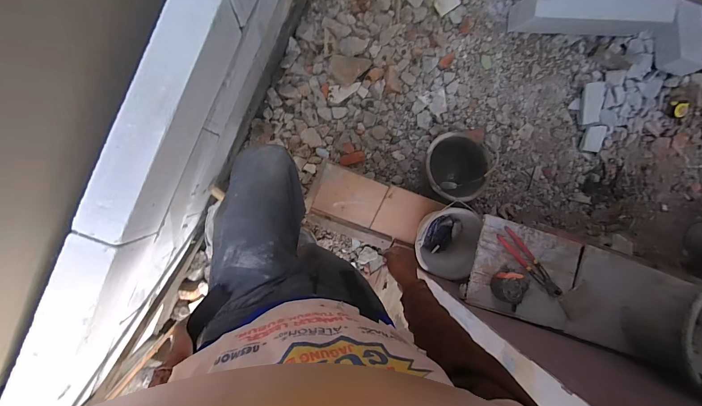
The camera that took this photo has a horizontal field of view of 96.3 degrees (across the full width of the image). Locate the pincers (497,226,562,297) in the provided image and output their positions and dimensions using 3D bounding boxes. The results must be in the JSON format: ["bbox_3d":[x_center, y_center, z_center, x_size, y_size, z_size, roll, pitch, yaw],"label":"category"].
[{"bbox_3d":[0.479,0.158,0.833,0.050,0.028,0.222,-44,98,-2],"label":"pincers"}]

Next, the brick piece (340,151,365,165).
[{"bbox_3d":[0.010,-0.200,1.406,0.118,0.043,0.045,-16,96,-5],"label":"brick piece"}]

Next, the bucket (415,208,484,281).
[{"bbox_3d":[0.317,0.123,1.094,0.229,0.211,0.211,-1,95,-9],"label":"bucket"}]

